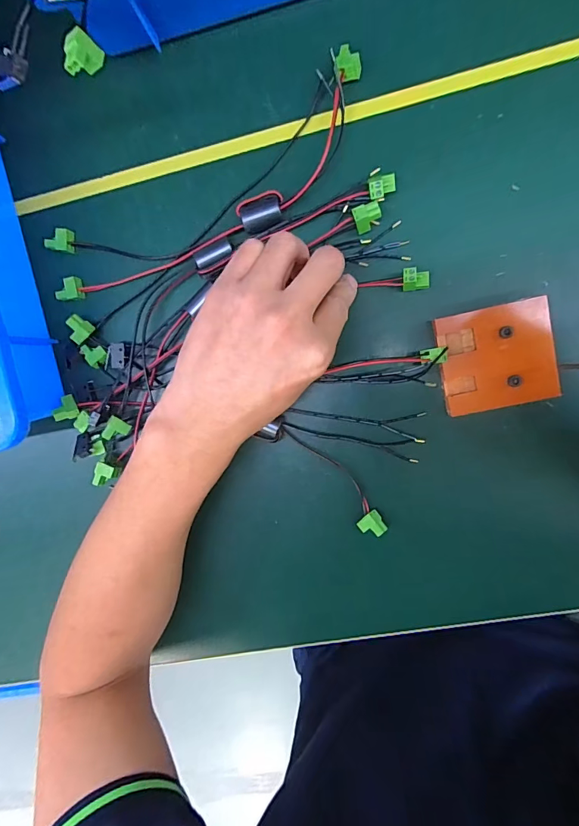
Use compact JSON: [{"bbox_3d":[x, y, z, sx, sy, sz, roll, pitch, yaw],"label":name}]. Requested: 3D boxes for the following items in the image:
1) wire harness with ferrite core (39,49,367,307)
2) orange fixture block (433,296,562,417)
[{"bbox_3d":[-0.059,-0.154,0.292,0.259,0.015,0.074,-27,96,8],"label":"wire harness with ferrite core"},{"bbox_3d":[0.149,-0.040,0.293,0.076,0.011,0.071,-11,98,8],"label":"orange fixture block"}]

